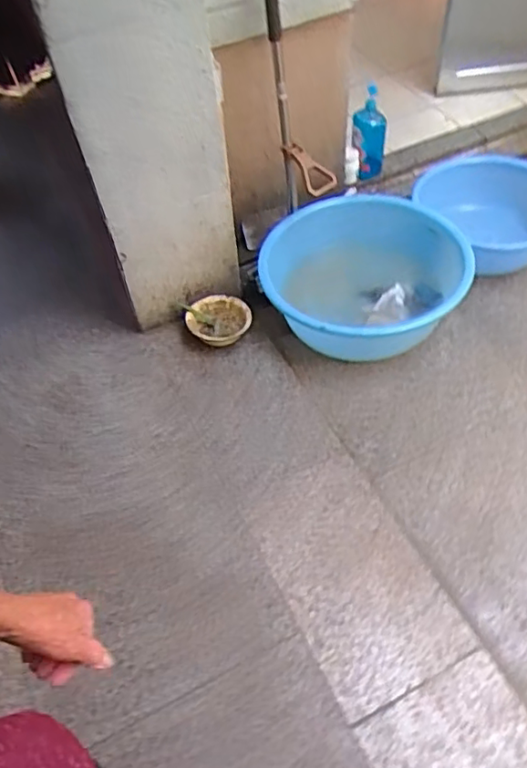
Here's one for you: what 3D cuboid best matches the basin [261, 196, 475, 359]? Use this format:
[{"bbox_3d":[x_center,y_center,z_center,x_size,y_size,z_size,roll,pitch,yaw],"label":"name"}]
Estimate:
[{"bbox_3d":[0.256,-0.290,1.630,0.515,0.195,0.498,-3,53,3],"label":"basin"}]

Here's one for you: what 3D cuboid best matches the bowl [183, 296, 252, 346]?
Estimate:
[{"bbox_3d":[-0.121,-0.167,1.628,0.173,0.078,0.141,-13,53,-5],"label":"bowl"}]

